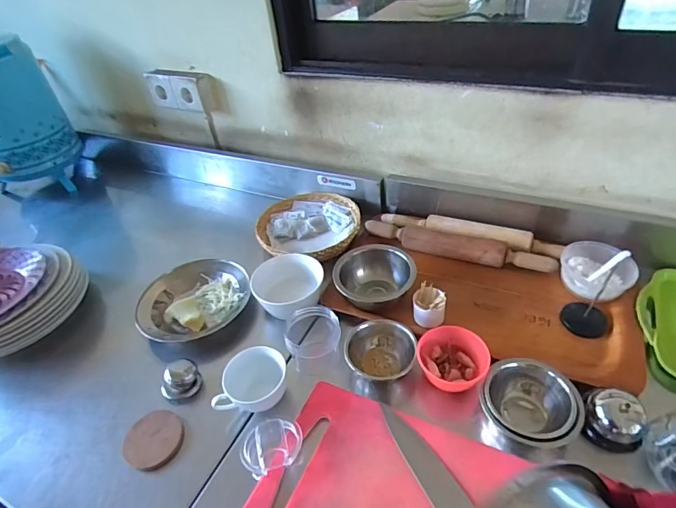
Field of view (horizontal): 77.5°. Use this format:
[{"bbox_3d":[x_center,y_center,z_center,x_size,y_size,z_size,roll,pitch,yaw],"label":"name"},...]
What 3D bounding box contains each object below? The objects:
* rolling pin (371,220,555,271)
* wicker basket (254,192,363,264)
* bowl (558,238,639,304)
[{"bbox_3d":[0.222,-0.019,0.814,0.360,0.051,0.053,15,45,24],"label":"rolling pin"},{"bbox_3d":[-0.062,-0.068,0.980,0.234,0.043,0.234,-5,40,4],"label":"wicker basket"},{"bbox_3d":[0.446,0.029,0.740,0.104,0.052,0.109,-5,40,4],"label":"bowl"}]

